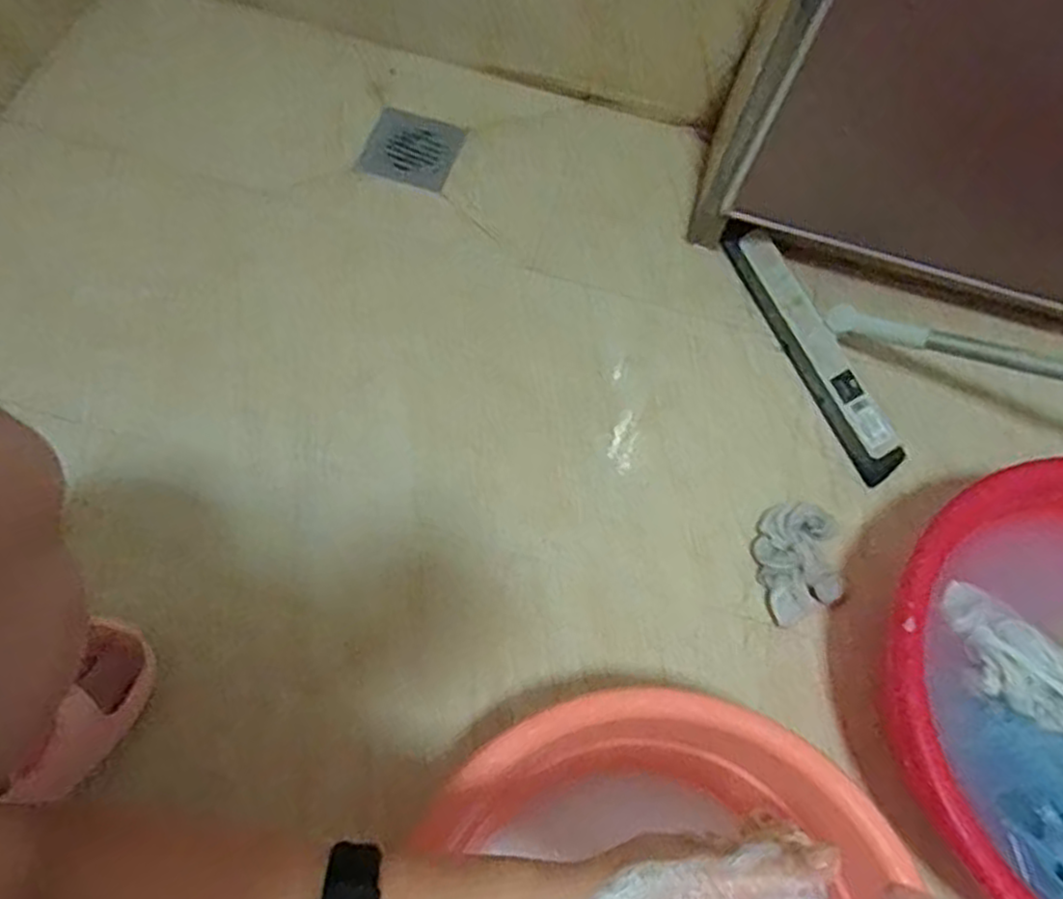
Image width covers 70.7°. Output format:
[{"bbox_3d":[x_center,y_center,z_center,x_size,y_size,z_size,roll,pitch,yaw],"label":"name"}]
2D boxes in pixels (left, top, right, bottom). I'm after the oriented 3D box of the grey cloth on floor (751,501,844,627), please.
[{"bbox_3d":[0.237,0.098,0.656,0.075,0.030,0.109,6,66,-2],"label":"grey cloth on floor"}]

